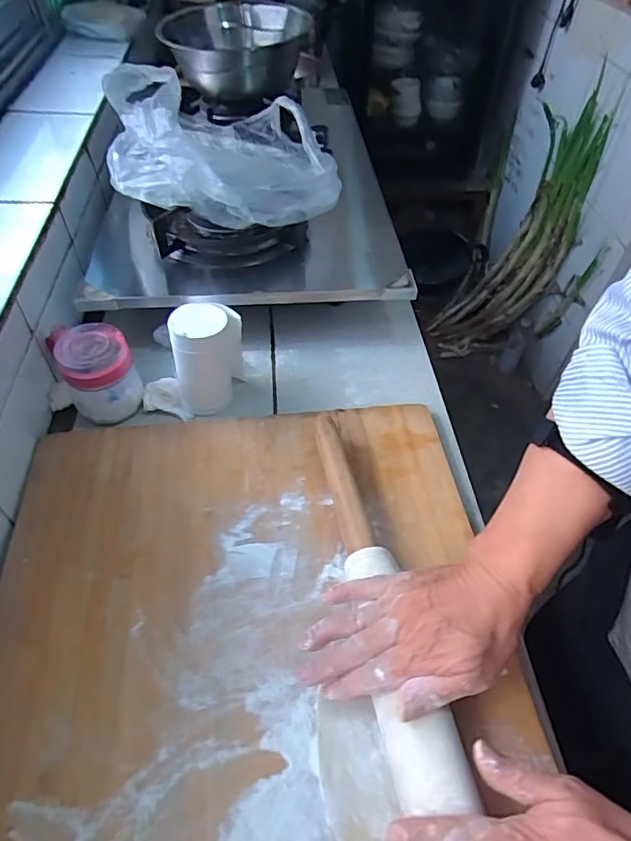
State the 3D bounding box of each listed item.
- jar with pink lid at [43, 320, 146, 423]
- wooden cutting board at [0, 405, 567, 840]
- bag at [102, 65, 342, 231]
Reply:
[{"bbox_3d":[-0.260,-0.062,0.613,0.078,0.084,0.084,1,50,-1],"label":"jar with pink lid"},{"bbox_3d":[-0.040,0.288,0.385,0.466,0.020,0.743,-4,50,-6],"label":"wooden cutting board"},{"bbox_3d":[-0.140,-0.385,0.694,0.271,0.127,0.304,-19,53,-18],"label":"bag"}]

